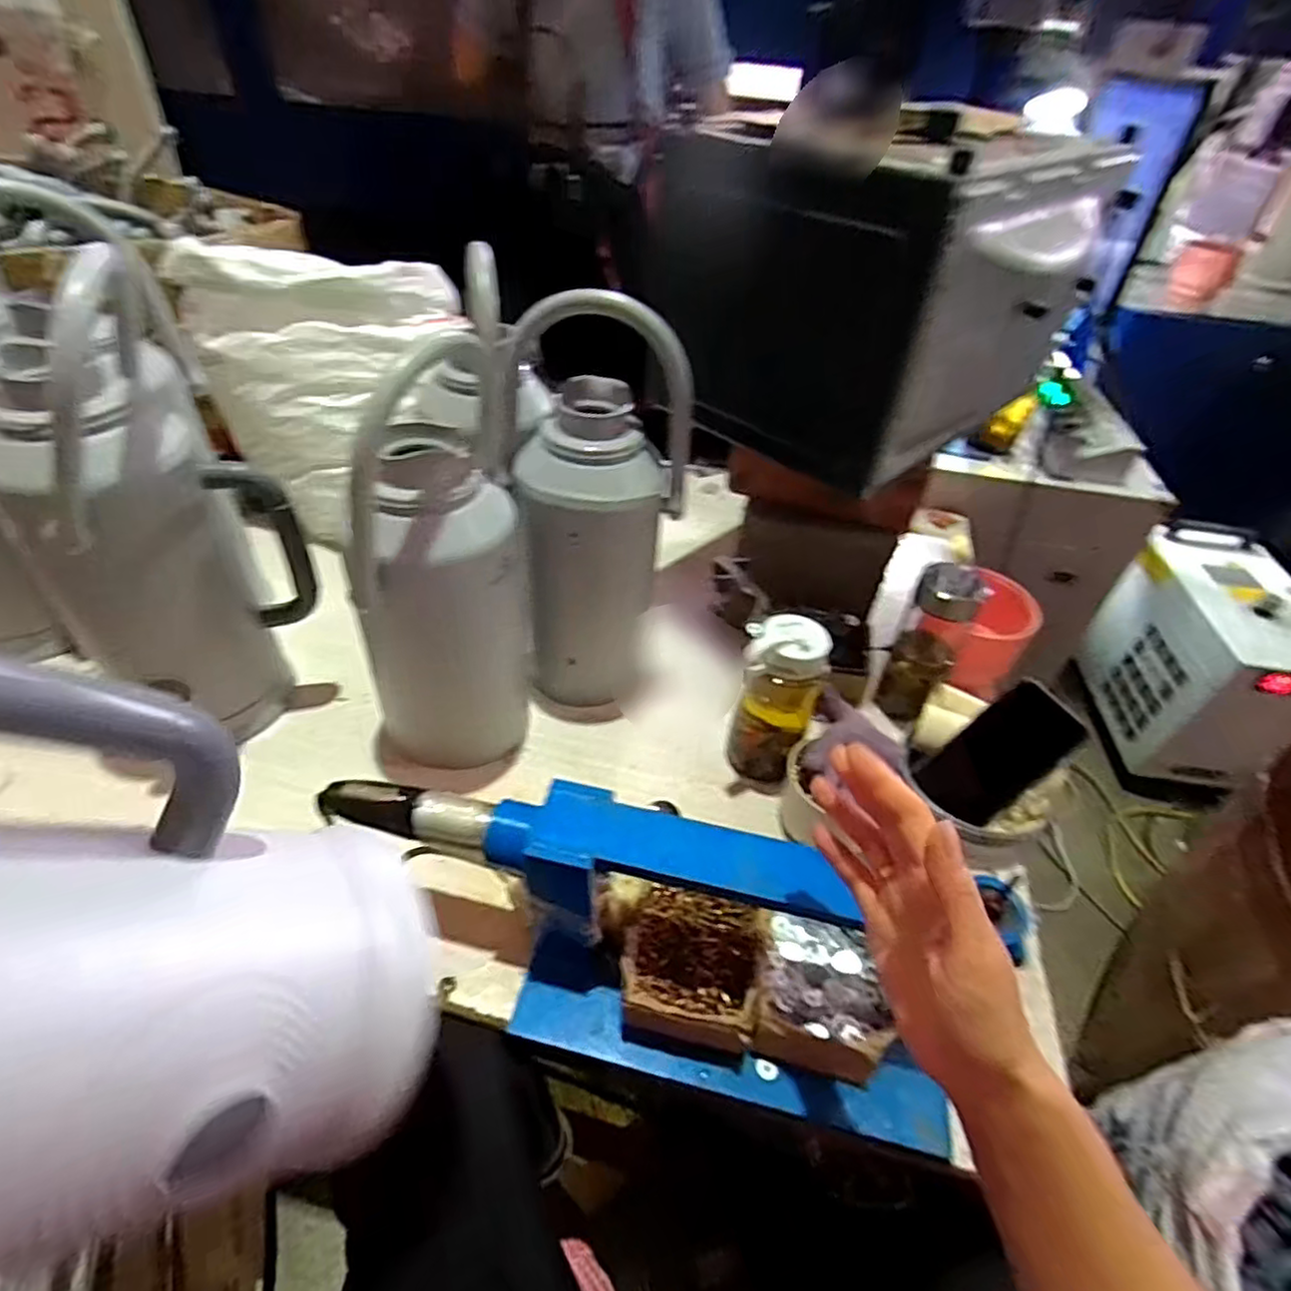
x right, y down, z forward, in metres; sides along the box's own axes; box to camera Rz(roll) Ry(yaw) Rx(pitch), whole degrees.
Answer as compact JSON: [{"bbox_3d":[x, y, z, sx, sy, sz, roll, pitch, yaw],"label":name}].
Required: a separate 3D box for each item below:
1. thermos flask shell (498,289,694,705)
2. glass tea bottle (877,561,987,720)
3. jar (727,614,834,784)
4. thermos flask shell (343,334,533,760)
[{"bbox_3d":[-0.052,-0.136,0.731,0.175,0.417,0.139,0,43,-4],"label":"thermos flask shell"},{"bbox_3d":[0.335,-0.003,0.798,0.065,0.205,0.063,27,48,22],"label":"glass tea bottle"},{"bbox_3d":[0.141,0.057,0.718,0.079,0.182,0.079,2,43,-2],"label":"jar"},{"bbox_3d":[-0.204,-0.064,0.652,0.161,0.416,0.148,-7,44,-12],"label":"thermos flask shell"}]

